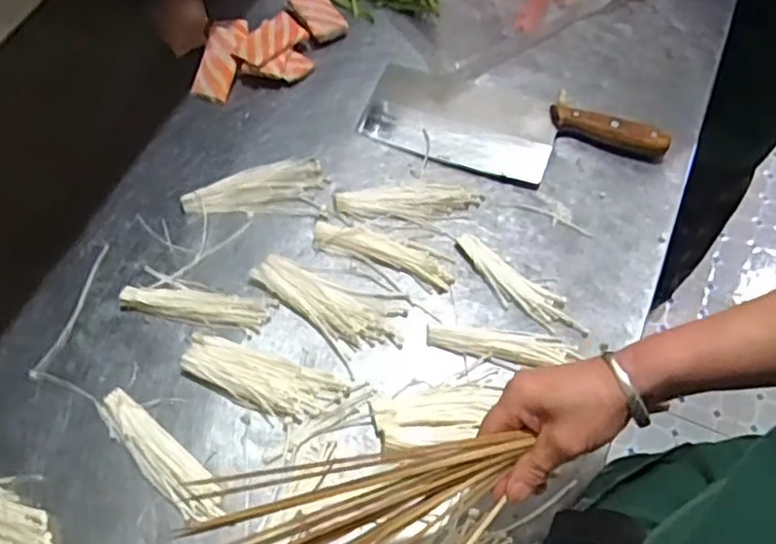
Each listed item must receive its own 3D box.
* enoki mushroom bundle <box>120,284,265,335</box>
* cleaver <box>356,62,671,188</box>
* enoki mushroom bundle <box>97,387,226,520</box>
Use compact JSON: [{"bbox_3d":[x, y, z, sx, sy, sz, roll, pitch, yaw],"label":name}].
[{"bbox_3d":[-0.183,0.033,0.647,0.136,0.014,0.036,5,62,1],"label":"enoki mushroom bundle"},{"bbox_3d":[0.135,-0.161,0.748,0.314,0.033,0.120,17,62,7],"label":"cleaver"},{"bbox_3d":[-0.196,0.156,0.587,0.143,0.014,0.037,41,68,18],"label":"enoki mushroom bundle"}]

